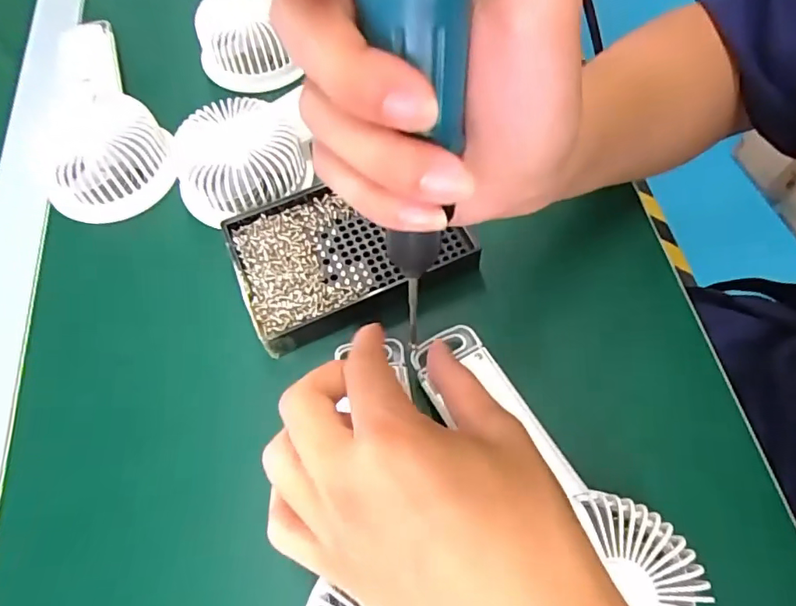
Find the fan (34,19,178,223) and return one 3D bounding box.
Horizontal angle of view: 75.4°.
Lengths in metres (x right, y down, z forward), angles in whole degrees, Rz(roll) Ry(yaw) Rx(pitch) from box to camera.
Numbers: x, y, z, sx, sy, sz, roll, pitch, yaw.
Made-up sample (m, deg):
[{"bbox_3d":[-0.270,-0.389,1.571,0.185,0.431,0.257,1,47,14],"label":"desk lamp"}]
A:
[{"bbox_3d":[-0.215,-0.122,0.361,0.089,0.042,0.134,-28,66,-12],"label":"fan"}]

